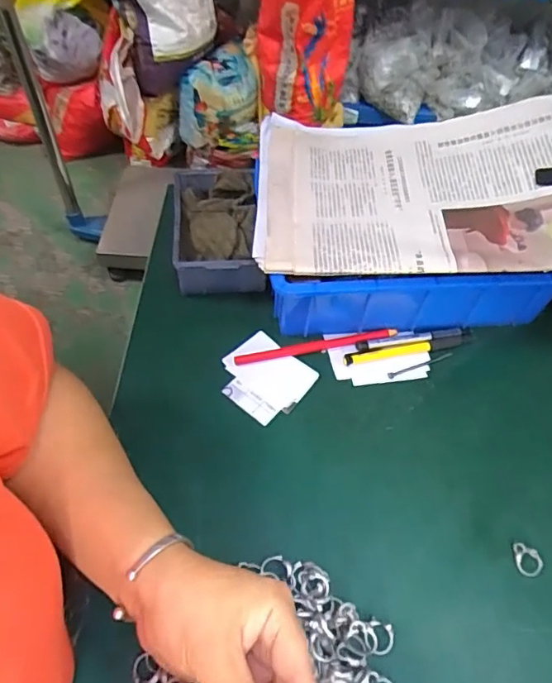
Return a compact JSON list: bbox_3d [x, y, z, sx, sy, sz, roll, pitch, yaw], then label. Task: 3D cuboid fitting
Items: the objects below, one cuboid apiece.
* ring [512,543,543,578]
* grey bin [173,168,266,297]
[{"bbox_3d":[0.198,0.171,0.400,0.021,0.004,0.024,5,54,0],"label":"ring"},{"bbox_3d":[-0.064,-0.124,0.551,0.086,0.065,0.149,-3,55,-6],"label":"grey bin"}]

